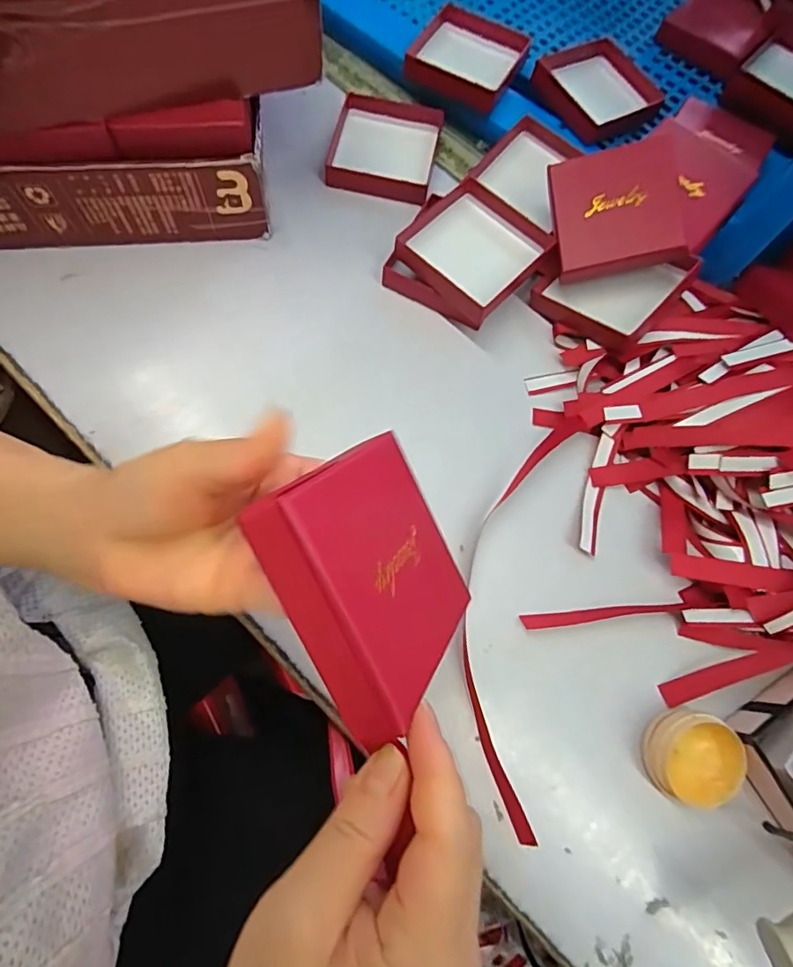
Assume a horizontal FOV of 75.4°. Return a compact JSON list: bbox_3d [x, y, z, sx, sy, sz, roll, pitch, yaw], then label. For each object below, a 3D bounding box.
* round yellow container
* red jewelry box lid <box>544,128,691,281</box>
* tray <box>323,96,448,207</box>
[{"bbox_3d":[0.181,0.168,0.317,0.060,0.029,0.052,19,71,2],"label":"round yellow container"},{"bbox_3d":[0.170,-0.210,0.393,0.093,0.020,0.090,-7,90,10],"label":"red jewelry box lid"},{"bbox_3d":[-0.012,-0.306,0.468,0.095,0.020,0.101,12,71,0],"label":"tray"}]

